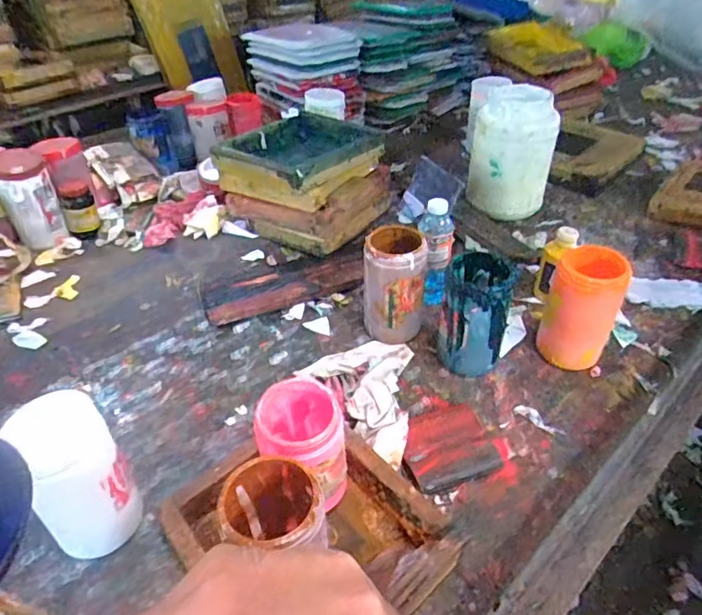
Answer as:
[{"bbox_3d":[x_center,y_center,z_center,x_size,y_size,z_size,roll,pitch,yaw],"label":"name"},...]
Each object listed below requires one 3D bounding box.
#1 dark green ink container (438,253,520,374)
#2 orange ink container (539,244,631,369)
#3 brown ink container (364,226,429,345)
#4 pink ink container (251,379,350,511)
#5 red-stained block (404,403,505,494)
[{"bbox_3d":[0.175,0.011,0.772,0.089,0.160,0.093,8,41,10],"label":"dark green ink container"},{"bbox_3d":[0.333,0.001,0.773,0.097,0.167,0.099,18,44,21],"label":"orange ink container"},{"bbox_3d":[0.065,-0.039,0.834,0.088,0.161,0.104,-2,40,-1],"label":"brown ink container"},{"bbox_3d":[-0.053,0.151,0.588,0.096,0.116,0.108,-24,45,-25],"label":"pink ink container"},{"bbox_3d":[0.121,0.176,0.683,0.119,0.030,0.100,-15,42,-16],"label":"red-stained block"}]

